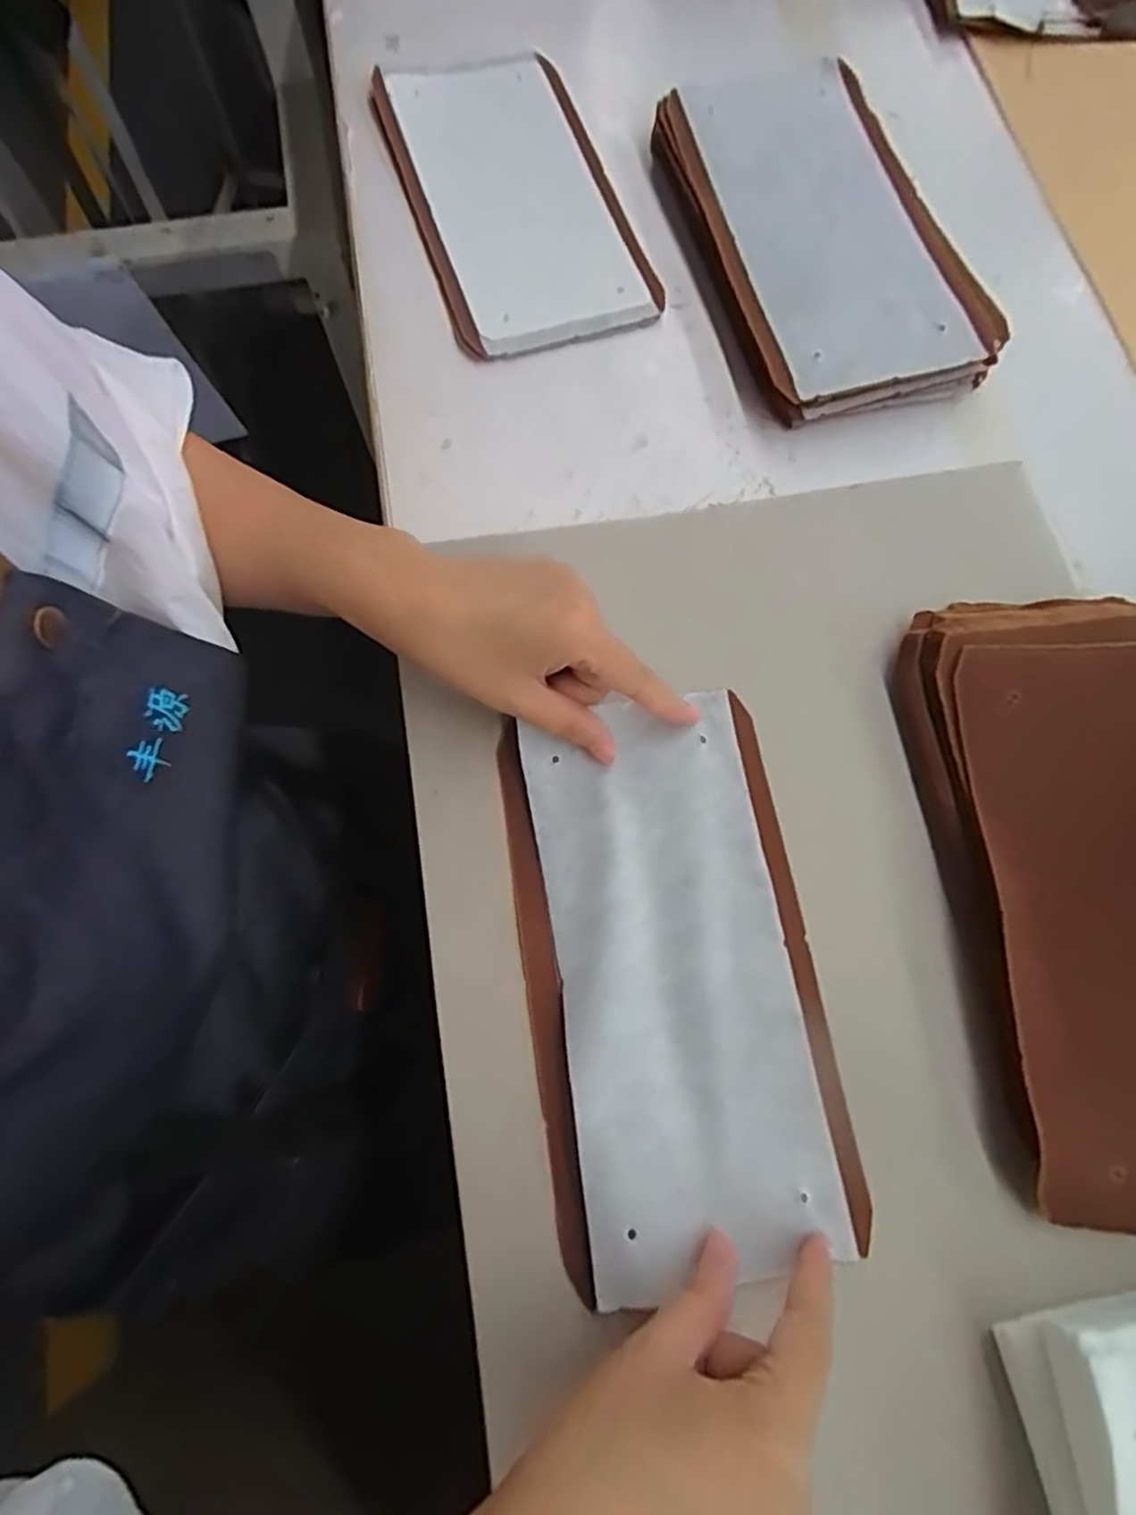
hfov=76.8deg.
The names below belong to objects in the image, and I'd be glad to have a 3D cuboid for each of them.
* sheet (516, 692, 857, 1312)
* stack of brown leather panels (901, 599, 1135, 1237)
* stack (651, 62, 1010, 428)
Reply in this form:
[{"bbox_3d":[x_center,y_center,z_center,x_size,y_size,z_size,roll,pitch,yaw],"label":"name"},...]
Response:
[{"bbox_3d":[0.047,0.093,0.324,0.106,0.009,0.243,-6,72,-8],"label":"sheet"},{"bbox_3d":[0.262,0.052,0.327,0.157,0.026,0.275,-5,73,-1],"label":"stack of brown leather panels"},{"bbox_3d":[0.152,-0.337,0.450,0.145,0.033,0.280,-15,74,-5],"label":"stack"}]

